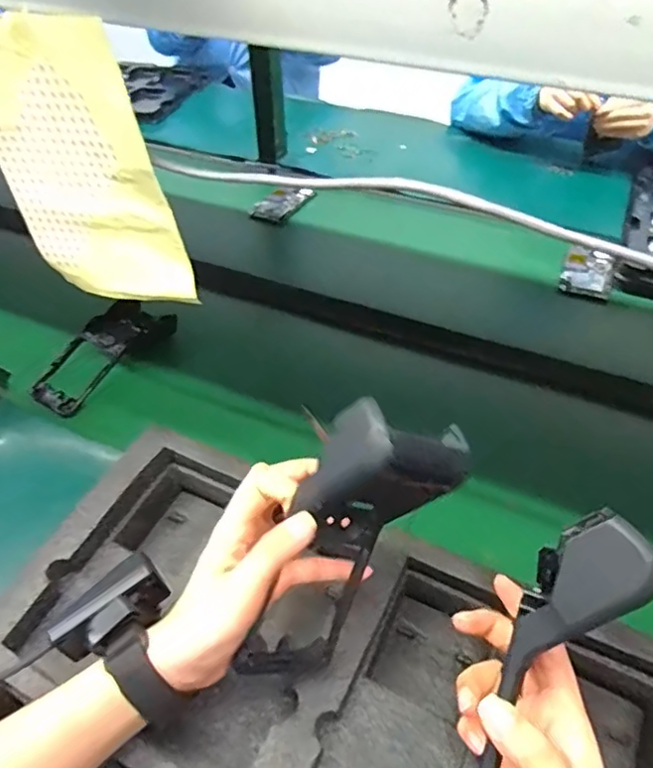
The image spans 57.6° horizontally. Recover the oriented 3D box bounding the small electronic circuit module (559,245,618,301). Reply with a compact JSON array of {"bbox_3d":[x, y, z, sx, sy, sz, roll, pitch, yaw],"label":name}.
[{"bbox_3d":[0.379,-0.162,0.854,0.069,0.027,0.113,20,49,19],"label":"small electronic circuit module"}]

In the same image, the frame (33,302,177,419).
[{"bbox_3d":[-0.272,-0.037,0.726,0.083,0.032,0.178,35,68,29],"label":"frame"}]

